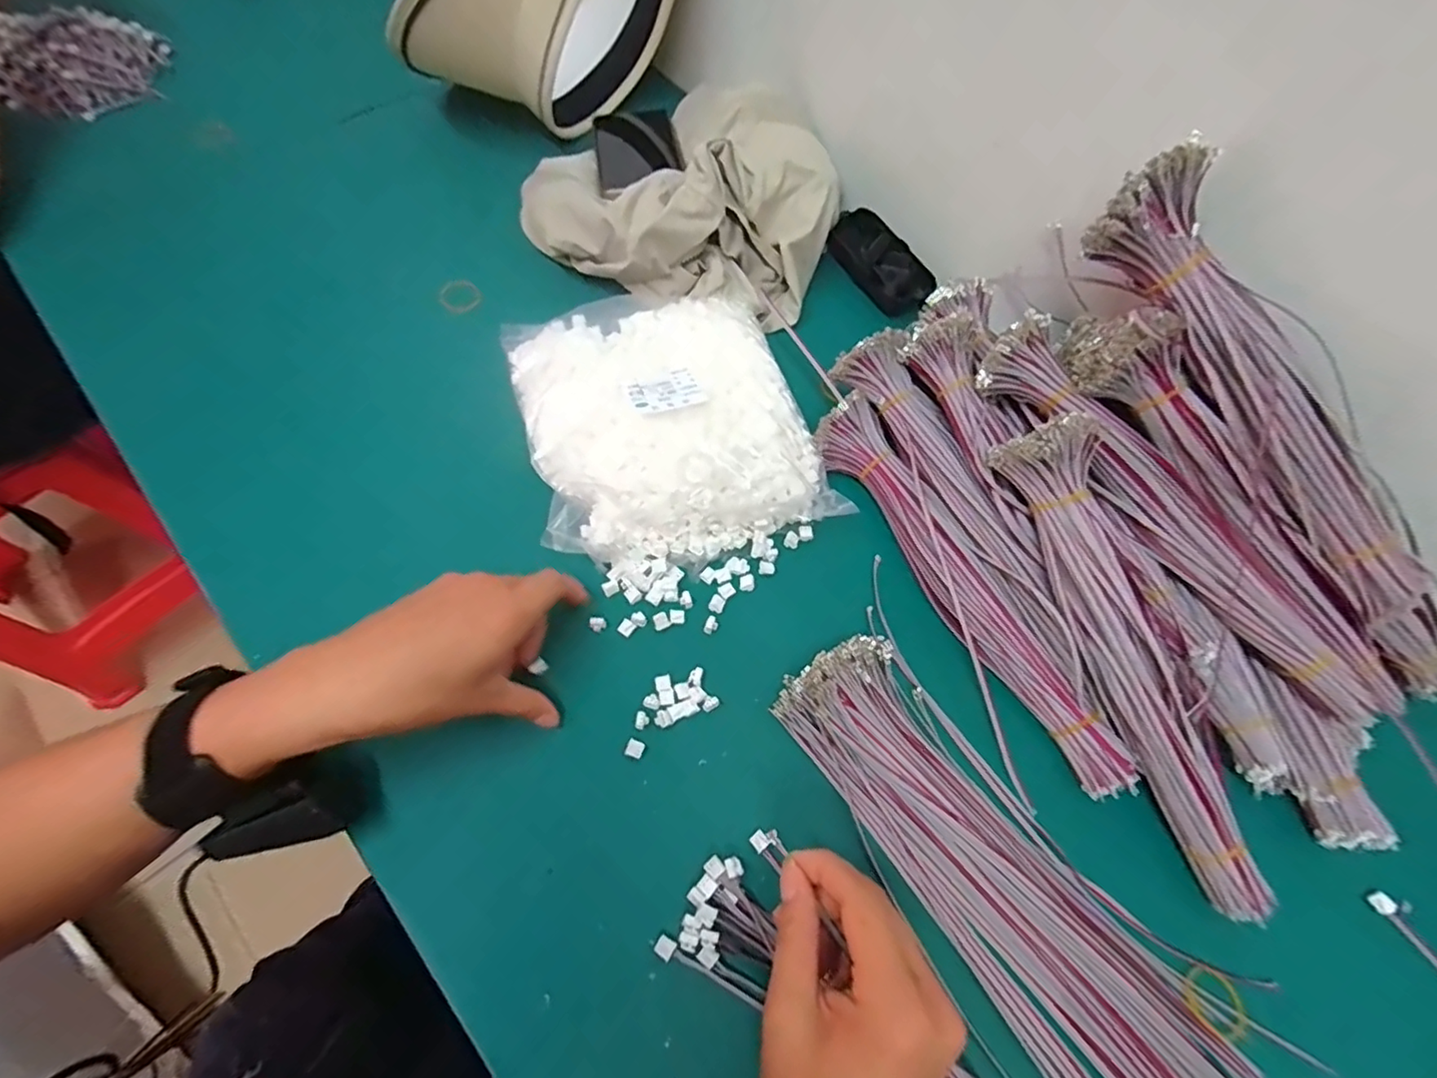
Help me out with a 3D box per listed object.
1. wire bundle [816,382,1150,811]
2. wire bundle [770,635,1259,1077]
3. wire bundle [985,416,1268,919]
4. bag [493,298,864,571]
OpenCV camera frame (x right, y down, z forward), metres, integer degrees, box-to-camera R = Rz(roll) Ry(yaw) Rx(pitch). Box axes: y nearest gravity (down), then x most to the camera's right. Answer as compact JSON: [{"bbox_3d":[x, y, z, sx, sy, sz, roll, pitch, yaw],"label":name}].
[{"bbox_3d":[0.159,0.029,0.397,0.051,0.044,0.291,-28,72,-14],"label":"wire bundle"},{"bbox_3d":[0.155,0.185,0.338,0.084,0.028,0.296,-34,73,-16],"label":"wire bundle"},{"bbox_3d":[0.244,0.068,0.353,0.047,0.031,0.286,-20,86,-11],"label":"wire bundle"},{"bbox_3d":[-0.038,-0.086,0.429,0.186,0.055,0.196,-15,69,-9],"label":"bag"}]

